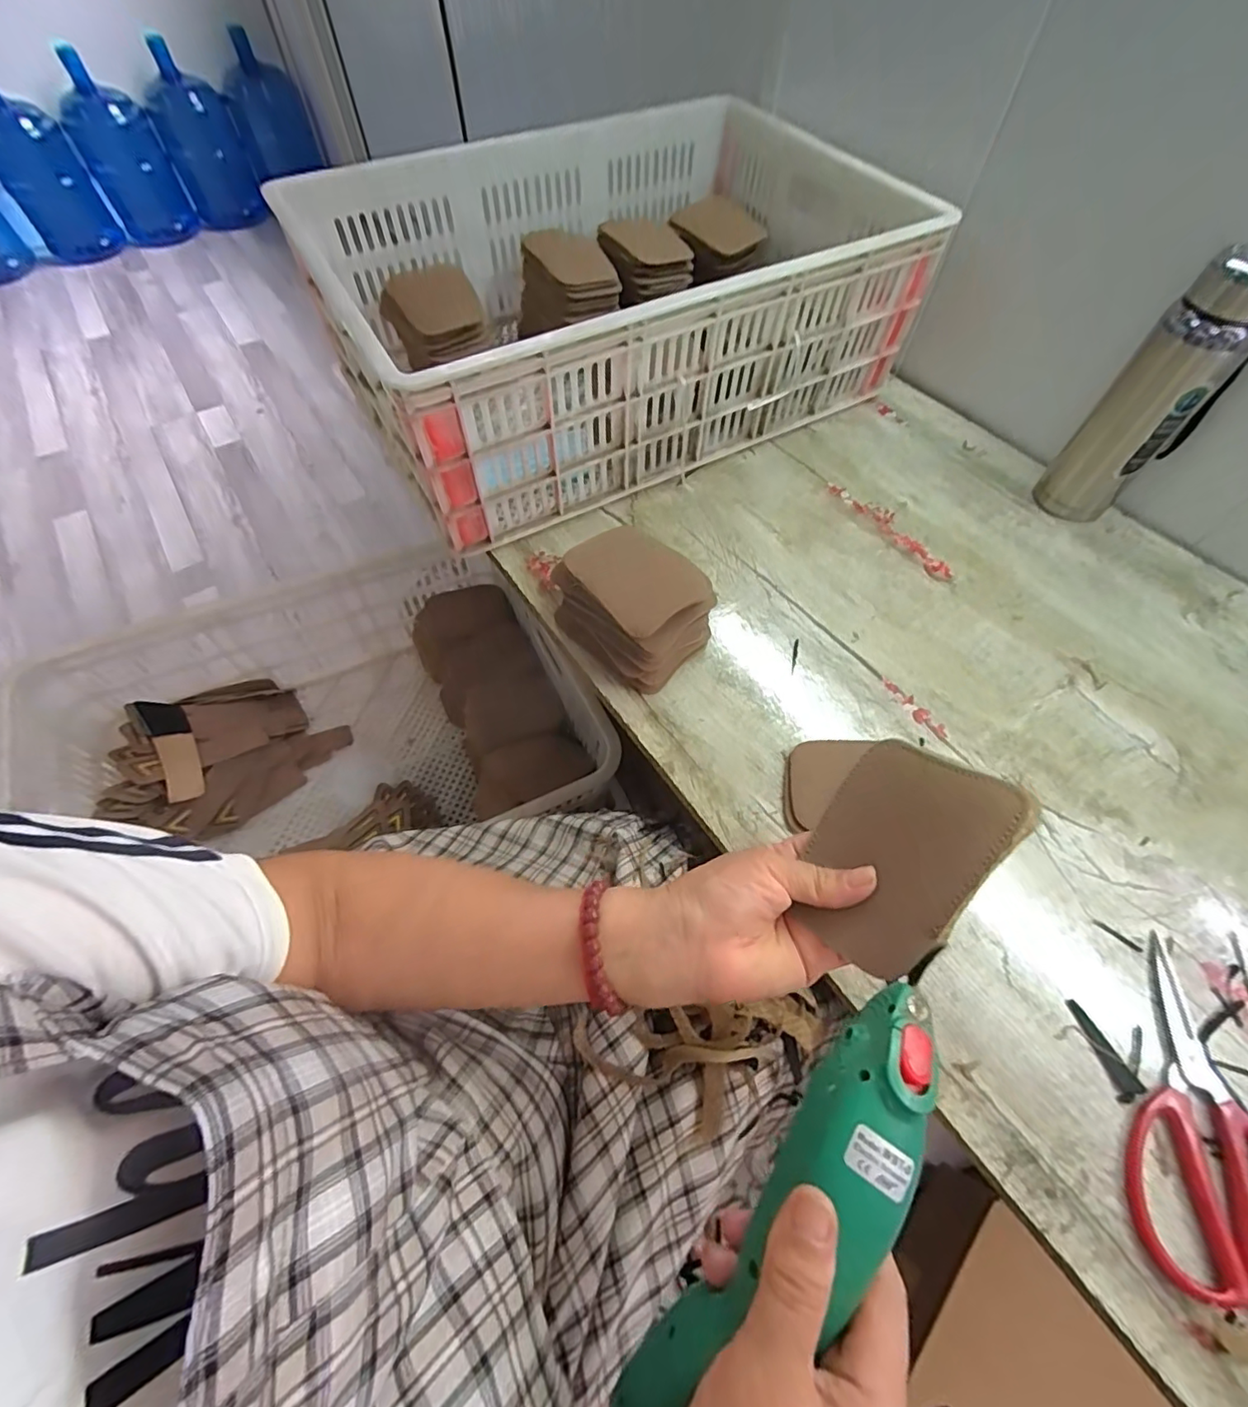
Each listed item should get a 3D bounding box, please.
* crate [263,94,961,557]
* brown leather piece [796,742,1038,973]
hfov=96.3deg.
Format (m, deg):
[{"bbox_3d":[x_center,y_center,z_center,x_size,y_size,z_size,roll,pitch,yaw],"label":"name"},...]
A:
[{"bbox_3d":[-0.016,-0.480,0.660,0.611,0.190,0.428,-28,63,-16],"label":"crate"},{"bbox_3d":[0.141,0.077,0.294,0.115,0.004,0.088,-54,34,-5],"label":"brown leather piece"}]

